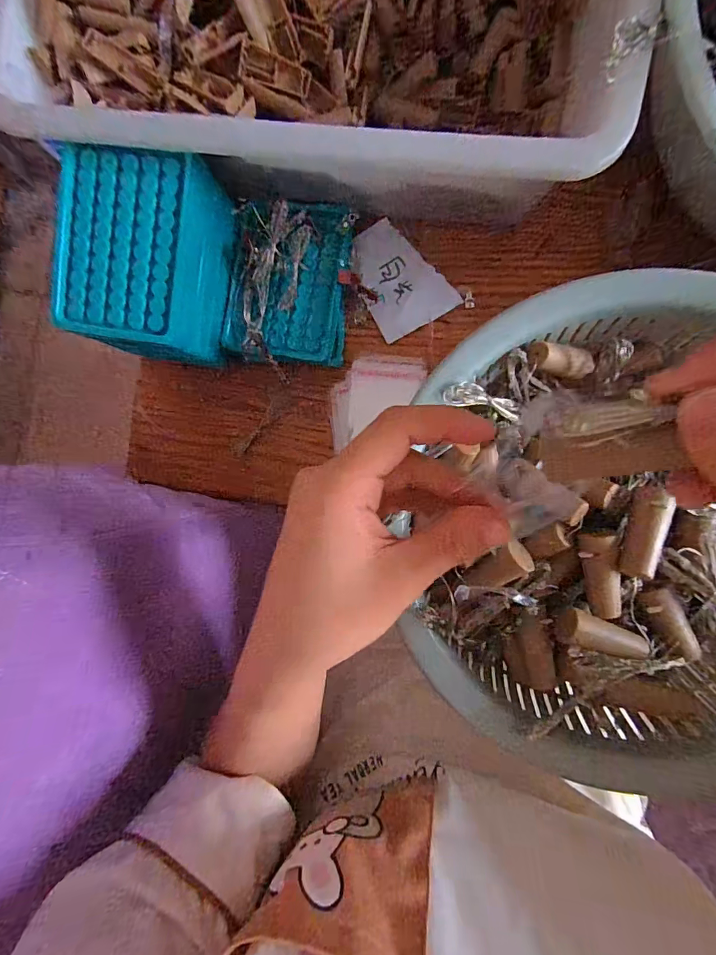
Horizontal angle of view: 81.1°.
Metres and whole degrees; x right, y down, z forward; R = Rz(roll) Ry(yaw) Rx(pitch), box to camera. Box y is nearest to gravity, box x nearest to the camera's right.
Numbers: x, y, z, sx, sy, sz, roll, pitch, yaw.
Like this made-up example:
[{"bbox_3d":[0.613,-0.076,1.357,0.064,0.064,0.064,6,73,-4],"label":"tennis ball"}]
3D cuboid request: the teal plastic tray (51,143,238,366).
[{"bbox_3d":[-0.157,-0.160,0.323,0.103,0.076,0.132,12,93,7],"label":"teal plastic tray"}]

